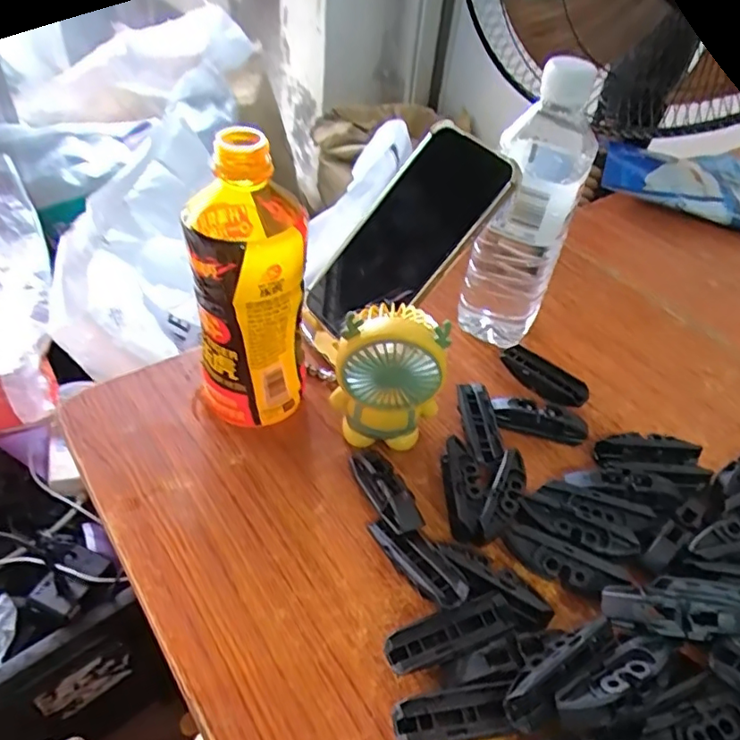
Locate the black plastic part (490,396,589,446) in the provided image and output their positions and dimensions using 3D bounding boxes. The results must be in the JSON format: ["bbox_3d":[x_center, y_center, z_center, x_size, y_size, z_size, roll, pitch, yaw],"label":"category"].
[{"bbox_3d":[0.124,0.036,0.429,0.069,0.018,0.026,15,44,9],"label":"black plastic part"}]

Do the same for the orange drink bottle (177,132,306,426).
[{"bbox_3d":[-0.077,-0.052,0.376,0.066,0.190,0.074,-4,45,-10],"label":"orange drink bottle"}]

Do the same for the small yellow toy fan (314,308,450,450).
[{"bbox_3d":[0.010,0.007,0.383,0.072,0.106,0.039,5,44,-1],"label":"small yellow toy fan"}]

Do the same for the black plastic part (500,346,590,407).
[{"bbox_3d":[0.137,0.007,0.464,0.027,0.017,0.070,-25,52,-29],"label":"black plastic part"}]

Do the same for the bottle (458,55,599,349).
[{"bbox_3d":[0.116,-0.113,0.446,0.065,0.208,0.077,17,45,11],"label":"bottle"}]

